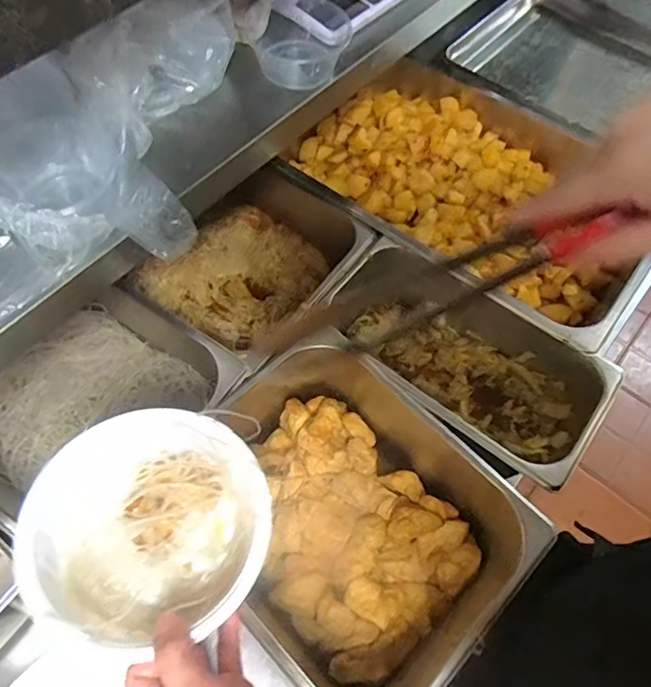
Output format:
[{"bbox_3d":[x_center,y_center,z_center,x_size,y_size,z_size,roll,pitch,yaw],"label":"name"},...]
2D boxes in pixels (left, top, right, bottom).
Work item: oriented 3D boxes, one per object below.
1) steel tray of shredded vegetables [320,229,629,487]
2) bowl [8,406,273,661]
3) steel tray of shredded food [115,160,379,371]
[{"bbox_3d":[0.145,0.024,0.622,0.315,0.103,0.167,33,67,14],"label":"steel tray of shredded vegetables"},{"bbox_3d":[-0.128,0.132,0.395,0.165,0.065,0.162,1,63,-1],"label":"bowl"},{"bbox_3d":[-0.097,-0.115,0.700,0.239,0.094,0.254,37,68,16],"label":"steel tray of shredded food"}]

